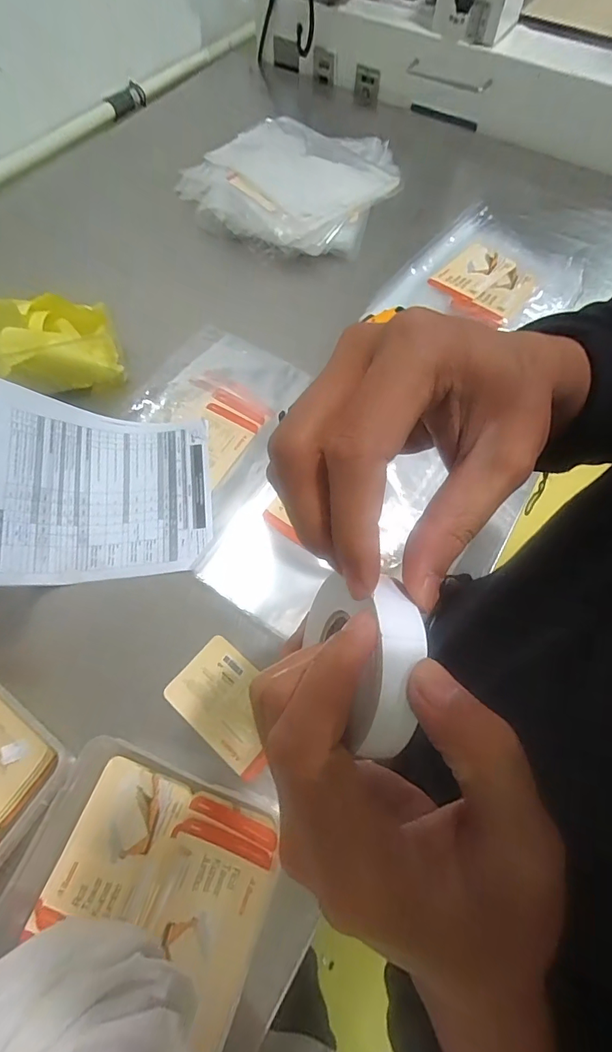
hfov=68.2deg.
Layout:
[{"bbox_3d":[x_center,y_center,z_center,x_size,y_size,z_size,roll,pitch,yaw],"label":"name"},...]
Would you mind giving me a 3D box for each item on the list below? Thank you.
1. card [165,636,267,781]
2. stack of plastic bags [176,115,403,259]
[{"bbox_3d":[-0.078,0.185,0.474,0.126,0.005,0.084,38,70,15],"label":"card"},{"bbox_3d":[-0.018,-0.620,0.811,0.352,0.053,0.355,35,71,14],"label":"stack of plastic bags"}]

